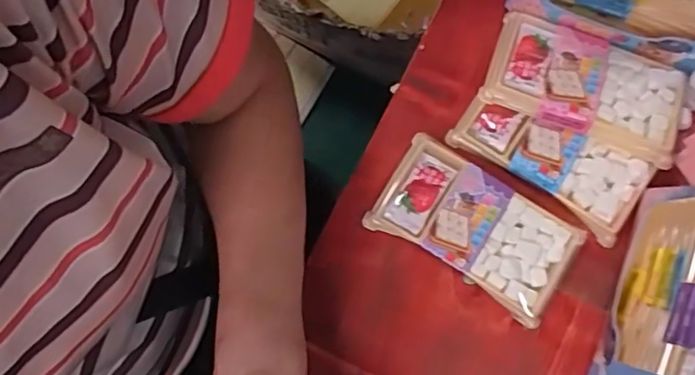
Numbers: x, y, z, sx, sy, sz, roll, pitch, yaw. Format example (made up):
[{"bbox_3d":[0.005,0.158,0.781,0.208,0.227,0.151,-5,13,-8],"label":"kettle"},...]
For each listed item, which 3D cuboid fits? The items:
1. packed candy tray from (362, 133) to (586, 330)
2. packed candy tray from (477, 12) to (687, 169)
[{"bbox_3d":[0.089,0.027,0.406,0.137,0.020,0.073,34,80,6],"label":"packed candy tray"},{"bbox_3d":[0.171,-0.073,0.418,0.136,0.029,0.075,22,79,4],"label":"packed candy tray"}]

